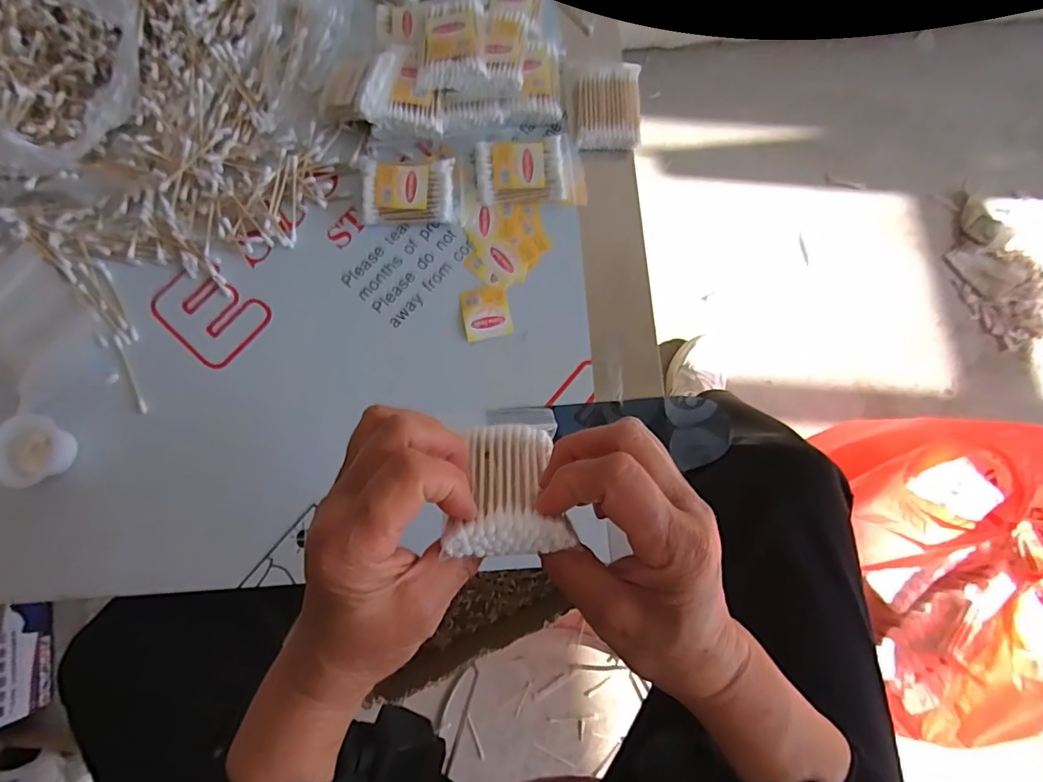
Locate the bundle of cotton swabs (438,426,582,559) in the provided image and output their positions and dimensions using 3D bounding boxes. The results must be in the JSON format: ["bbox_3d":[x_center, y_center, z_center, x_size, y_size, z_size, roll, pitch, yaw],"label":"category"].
[{"bbox_3d":[-0.005,0.045,0.252,0.052,0.016,0.075,0,38,2],"label":"bundle of cotton swabs"}]

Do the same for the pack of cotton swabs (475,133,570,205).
[{"bbox_3d":[0.001,-0.191,0.449,0.078,0.022,0.053,-7,79,0],"label":"pack of cotton swabs"}]

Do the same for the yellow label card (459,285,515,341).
[{"bbox_3d":[-0.030,-0.067,0.437,0.039,0.004,0.045,-11,79,-1],"label":"yellow label card"}]

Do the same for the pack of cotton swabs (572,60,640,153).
[{"bbox_3d":[0.077,-0.258,0.465,0.057,0.017,0.083,2,79,2],"label":"pack of cotton swabs"}]

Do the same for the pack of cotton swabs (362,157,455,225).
[{"bbox_3d":[-0.098,-0.174,0.447,0.077,0.024,0.055,-2,79,1],"label":"pack of cotton swabs"}]

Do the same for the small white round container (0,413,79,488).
[{"bbox_3d":[-0.385,0.047,0.404,0.051,0.023,0.047,0,79,1],"label":"small white round container"}]

